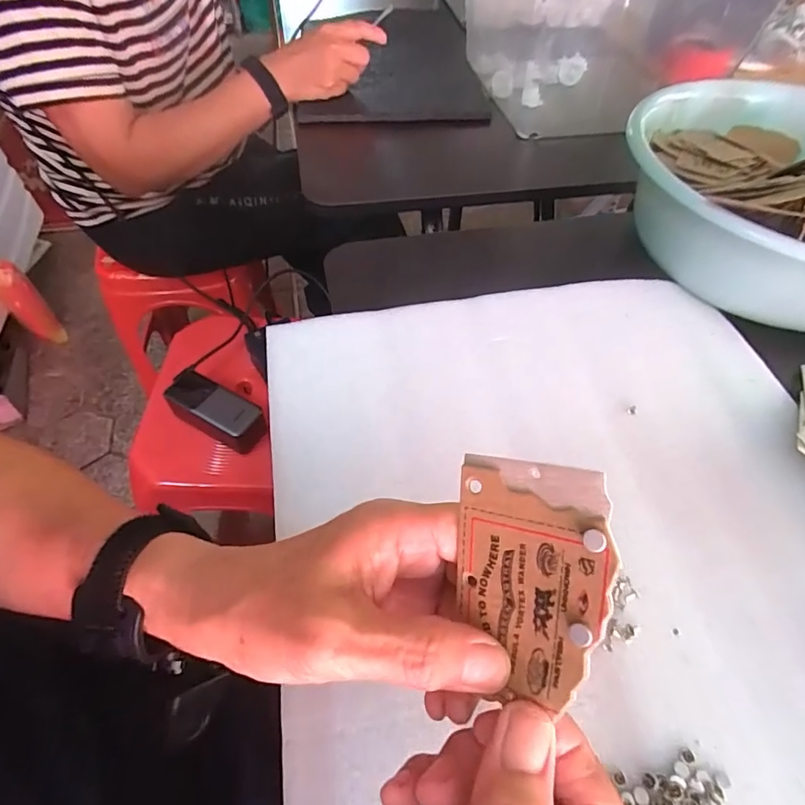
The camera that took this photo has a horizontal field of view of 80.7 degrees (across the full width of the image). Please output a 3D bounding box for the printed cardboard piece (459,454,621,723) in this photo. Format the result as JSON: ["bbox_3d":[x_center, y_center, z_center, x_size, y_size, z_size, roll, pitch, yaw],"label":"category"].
[{"bbox_3d":[0.043,0.059,0.163,0.053,0.004,0.075,3,89,37],"label":"printed cardboard piece"}]

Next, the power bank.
[{"bbox_3d":[-0.249,-0.001,0.622,0.125,0.017,0.050,26,58,16],"label":"power bank"}]

